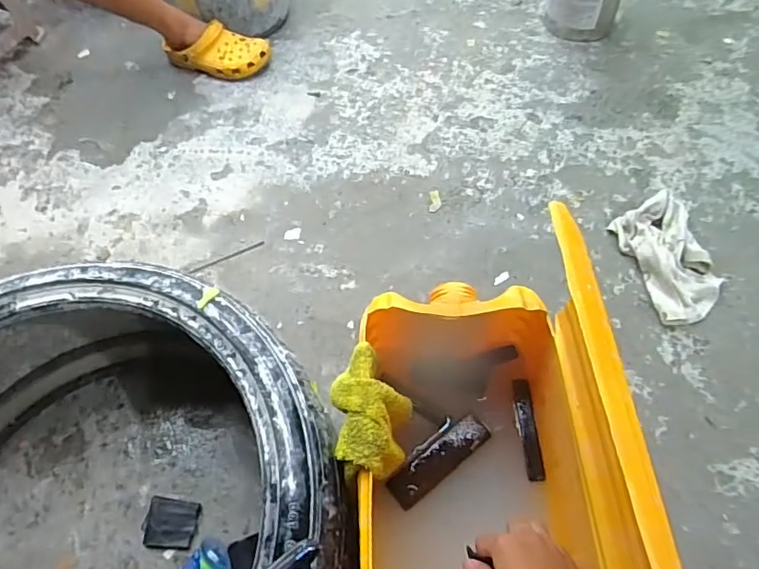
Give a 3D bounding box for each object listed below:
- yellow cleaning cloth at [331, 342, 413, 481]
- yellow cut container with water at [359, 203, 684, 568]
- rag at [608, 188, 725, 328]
[{"bbox_3d":[-0.006,0.155,0.621,0.086,0.116,0.142,-6,61,-1],"label":"yellow cleaning cloth"},{"bbox_3d":[0.100,0.156,0.538,0.232,0.388,0.393,-4,61,0],"label":"yellow cut container with water"},{"bbox_3d":[0.502,-0.050,0.912,0.115,0.054,0.224,-15,61,-6],"label":"rag"}]

